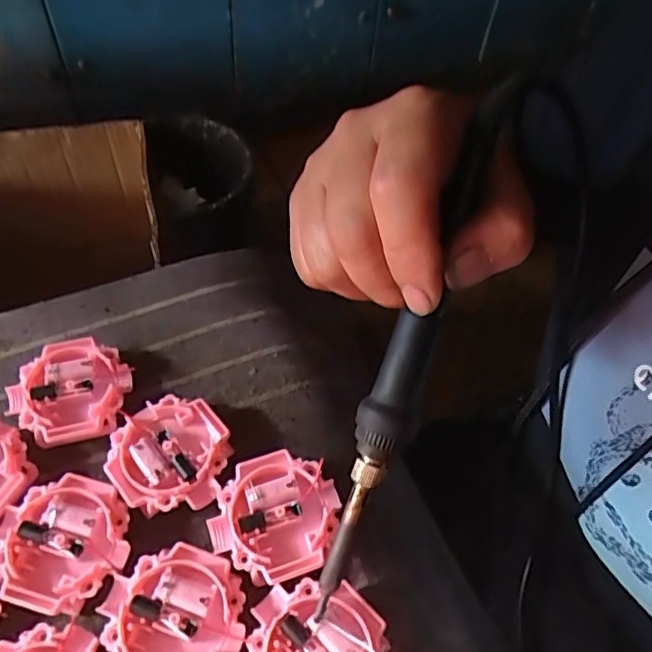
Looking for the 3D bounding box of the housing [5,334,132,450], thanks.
[{"bbox_3d":[-0.123,0.032,0.286,0.053,0.015,0.051,-11,57,-11],"label":"housing"}]

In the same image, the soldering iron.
[{"bbox_3d":[0.031,0.007,0.212,0.018,0.018,0.208,20,93,10],"label":"soldering iron"}]

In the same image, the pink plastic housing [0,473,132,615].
[{"bbox_3d":[-0.109,0.089,0.244,0.049,0.010,0.051,2,55,-2],"label":"pink plastic housing"}]

